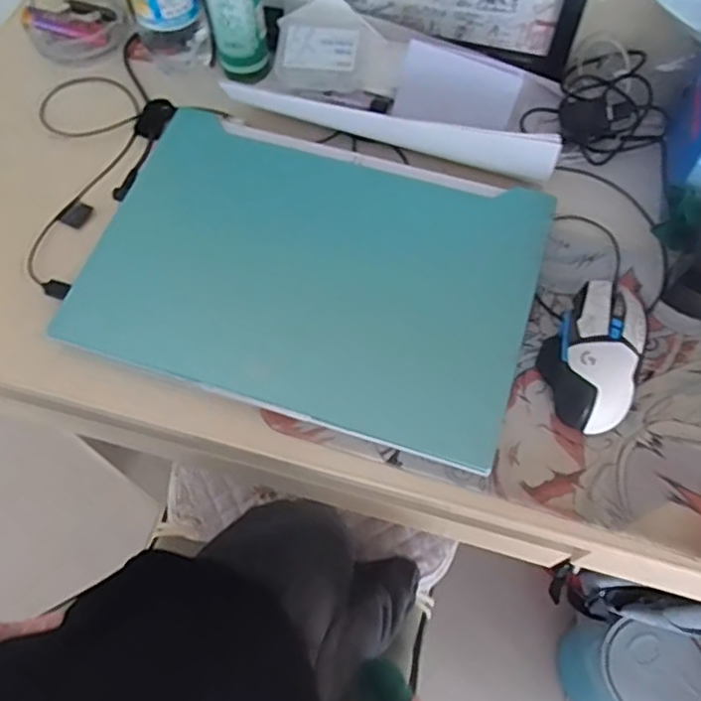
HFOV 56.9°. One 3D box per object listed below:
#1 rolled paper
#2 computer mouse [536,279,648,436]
[{"bbox_3d":[0.037,-0.199,0.581,0.287,0.046,0.034,15,65,8],"label":"rolled paper"},{"bbox_3d":[0.186,-0.001,0.493,0.071,0.039,0.122,14,65,7],"label":"computer mouse"}]

